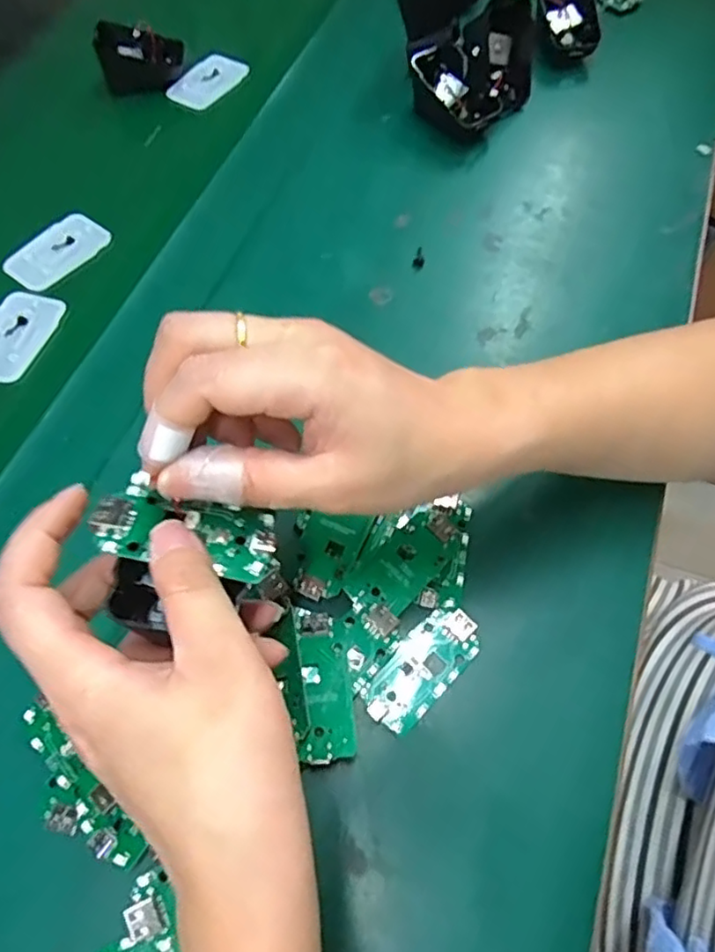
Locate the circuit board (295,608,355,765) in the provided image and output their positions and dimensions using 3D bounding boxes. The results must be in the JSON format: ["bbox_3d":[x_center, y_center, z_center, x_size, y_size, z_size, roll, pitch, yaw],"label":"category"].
[{"bbox_3d":[-0.015,0.093,0.283,0.021,0.005,0.066,-3,59,-6],"label":"circuit board"}]

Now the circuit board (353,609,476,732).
[{"bbox_3d":[0.030,0.089,0.296,0.031,0.005,0.063,41,70,19],"label":"circuit board"}]

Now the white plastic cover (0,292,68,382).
[{"bbox_3d":[-0.223,-0.093,0.405,0.043,0.004,0.070,12,63,7],"label":"white plastic cover"}]

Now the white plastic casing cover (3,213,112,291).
[{"bbox_3d":[-0.211,-0.159,0.439,0.037,0.004,0.070,34,67,16],"label":"white plastic casing cover"}]

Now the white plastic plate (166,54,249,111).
[{"bbox_3d":[-0.129,-0.339,0.538,0.034,0.010,0.068,43,72,-16],"label":"white plastic plate"}]

